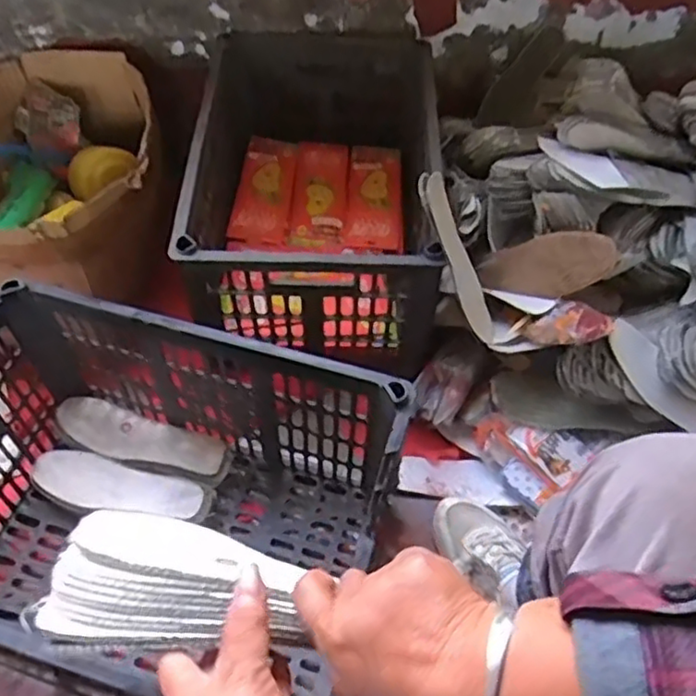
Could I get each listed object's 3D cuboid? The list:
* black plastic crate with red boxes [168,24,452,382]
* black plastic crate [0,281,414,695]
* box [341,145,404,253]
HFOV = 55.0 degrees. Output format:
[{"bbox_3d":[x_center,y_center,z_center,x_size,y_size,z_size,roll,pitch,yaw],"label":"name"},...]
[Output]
[{"bbox_3d":[-0.046,-0.261,1.040,0.342,0.210,0.535,1,54,-1],"label":"black plastic crate with red boxes"},{"bbox_3d":[-0.216,0.179,0.748,0.482,0.275,0.329,15,55,9],"label":"black plastic crate"},{"bbox_3d":[0.046,-0.268,1.158,0.096,0.039,0.252,3,54,0],"label":"box"}]

